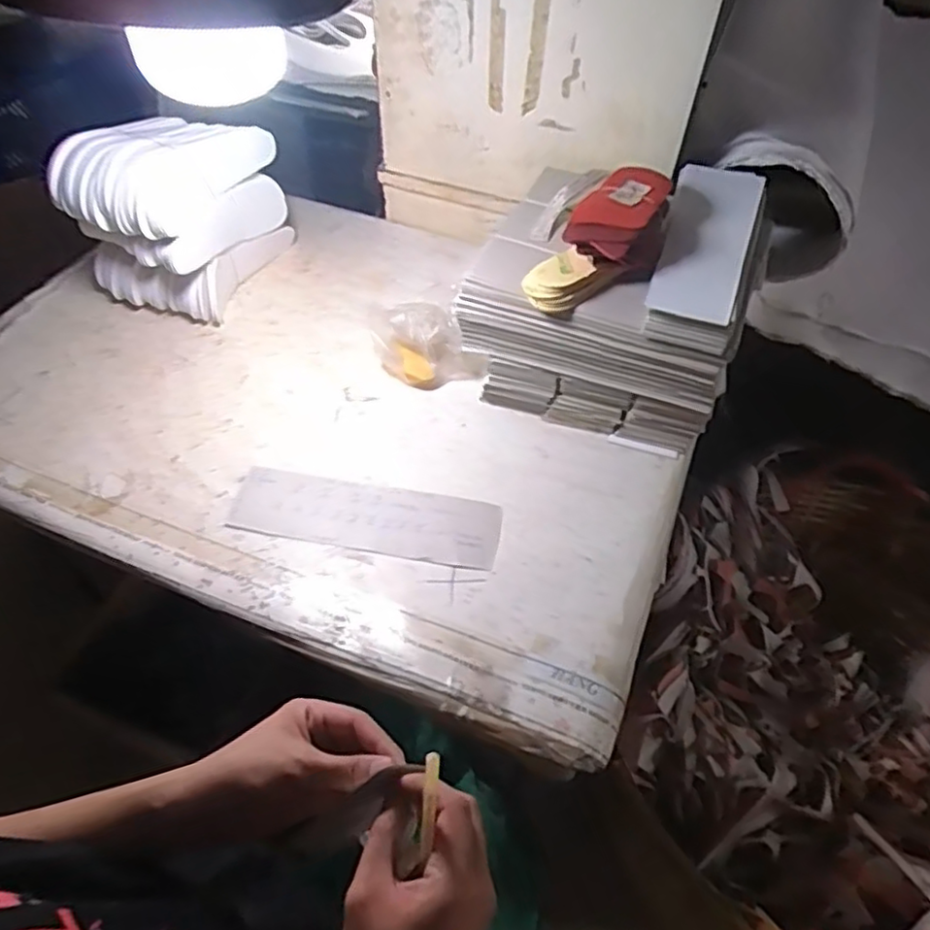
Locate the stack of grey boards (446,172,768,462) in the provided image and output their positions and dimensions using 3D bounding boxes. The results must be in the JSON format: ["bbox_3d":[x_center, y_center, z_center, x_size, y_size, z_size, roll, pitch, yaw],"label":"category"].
[{"bbox_3d":[0.195,-0.233,0.891,0.323,0.217,0.300,20,55,13],"label":"stack of grey boards"}]

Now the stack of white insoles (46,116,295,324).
[{"bbox_3d":[-0.432,-0.382,1.004,0.216,0.211,0.226,22,55,14],"label":"stack of white insoles"}]

